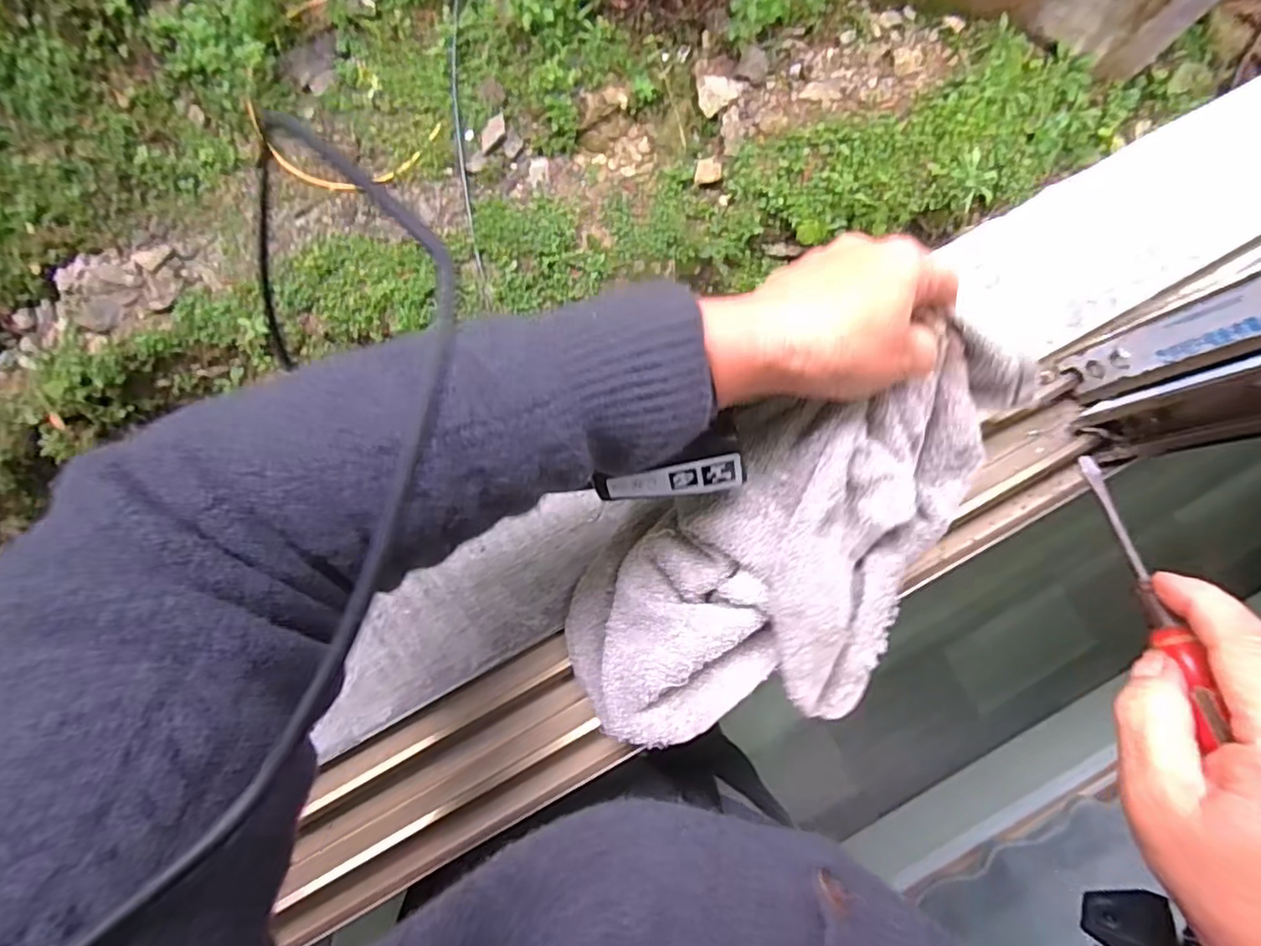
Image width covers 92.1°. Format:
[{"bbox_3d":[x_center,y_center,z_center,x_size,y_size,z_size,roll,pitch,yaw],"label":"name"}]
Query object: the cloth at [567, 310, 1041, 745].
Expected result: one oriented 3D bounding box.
[{"bbox_3d":[0.084,0.038,0.304,0.277,0.051,0.123,-39,85,4],"label":"cloth"}]

